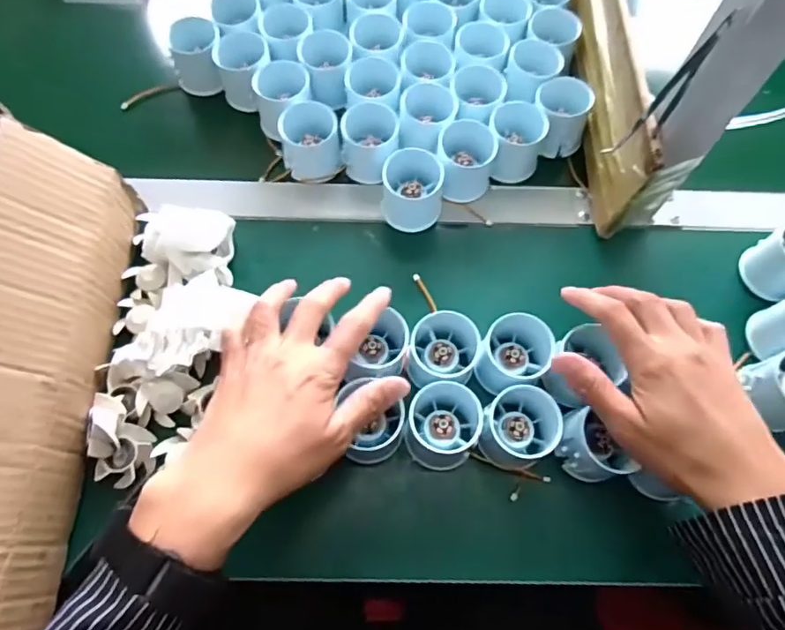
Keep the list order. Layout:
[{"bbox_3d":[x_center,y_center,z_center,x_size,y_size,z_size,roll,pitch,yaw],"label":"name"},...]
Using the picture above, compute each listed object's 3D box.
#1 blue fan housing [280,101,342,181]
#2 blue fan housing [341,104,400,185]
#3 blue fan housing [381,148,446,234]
[{"bbox_3d":[-0.077,-0.162,0.506,0.053,0.048,0.052,-12,67,-7],"label":"blue fan housing"},{"bbox_3d":[-0.020,-0.158,0.501,0.050,0.046,0.051,-2,67,-2],"label":"blue fan housing"},{"bbox_3d":[0.018,-0.111,0.478,0.055,0.047,0.056,5,66,1],"label":"blue fan housing"}]

